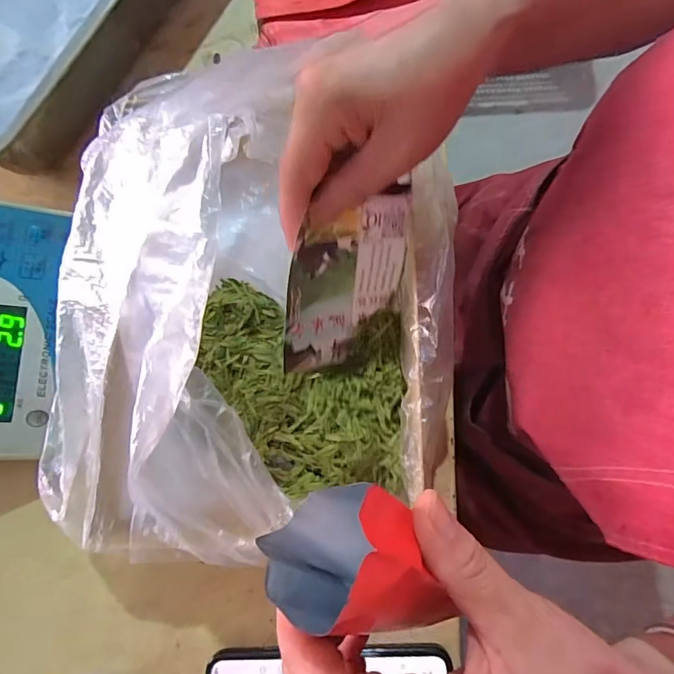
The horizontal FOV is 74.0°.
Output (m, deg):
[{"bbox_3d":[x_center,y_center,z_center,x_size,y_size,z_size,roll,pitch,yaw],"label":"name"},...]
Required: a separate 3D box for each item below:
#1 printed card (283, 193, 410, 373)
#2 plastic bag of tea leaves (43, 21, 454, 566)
[{"bbox_3d":[0.005,-0.032,0.301,0.079,0.013,0.121,-7,123,-23],"label":"printed card"},{"bbox_3d":[-0.043,0.005,0.267,0.209,0.169,0.241,10,80,6],"label":"plastic bag of tea leaves"}]

